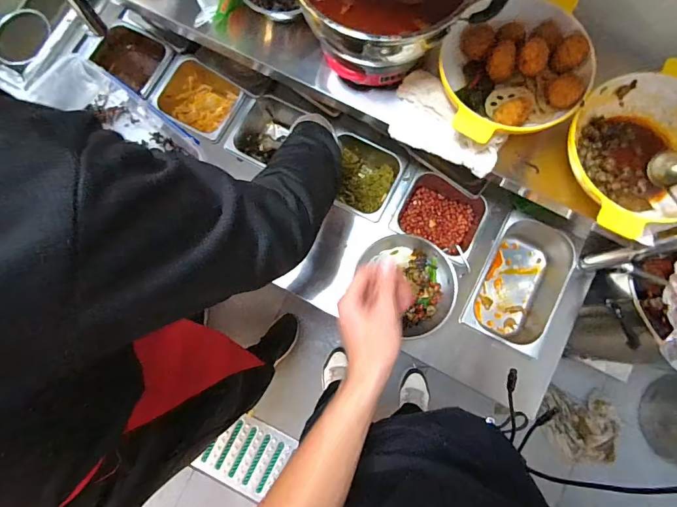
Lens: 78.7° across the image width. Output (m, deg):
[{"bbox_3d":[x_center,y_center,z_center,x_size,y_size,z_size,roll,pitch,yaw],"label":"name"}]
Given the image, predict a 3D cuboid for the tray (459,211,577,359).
[{"bbox_3d":[0.364,0.061,0.851,0.162,0.108,0.266,27,80,5],"label":"tray"}]

